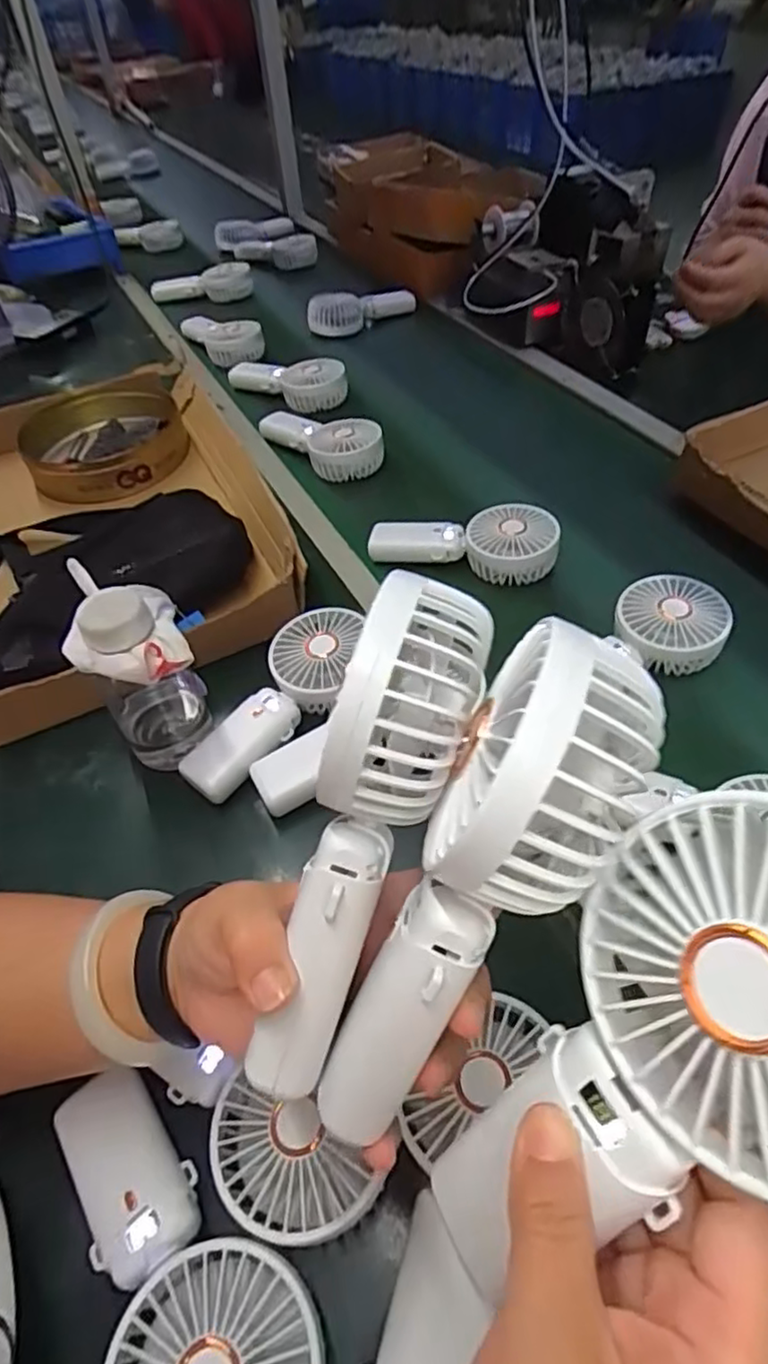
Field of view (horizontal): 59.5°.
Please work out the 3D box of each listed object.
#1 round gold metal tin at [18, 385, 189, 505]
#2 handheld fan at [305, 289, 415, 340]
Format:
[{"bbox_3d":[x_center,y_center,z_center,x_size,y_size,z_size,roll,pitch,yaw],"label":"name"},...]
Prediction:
[{"bbox_3d":[-0.339,-0.291,0.816,0.191,0.060,0.177,-3,45,3],"label":"round gold metal tin"},{"bbox_3d":[-0.034,-0.617,1.123,0.203,0.069,0.059,-29,49,-22],"label":"handheld fan"}]

